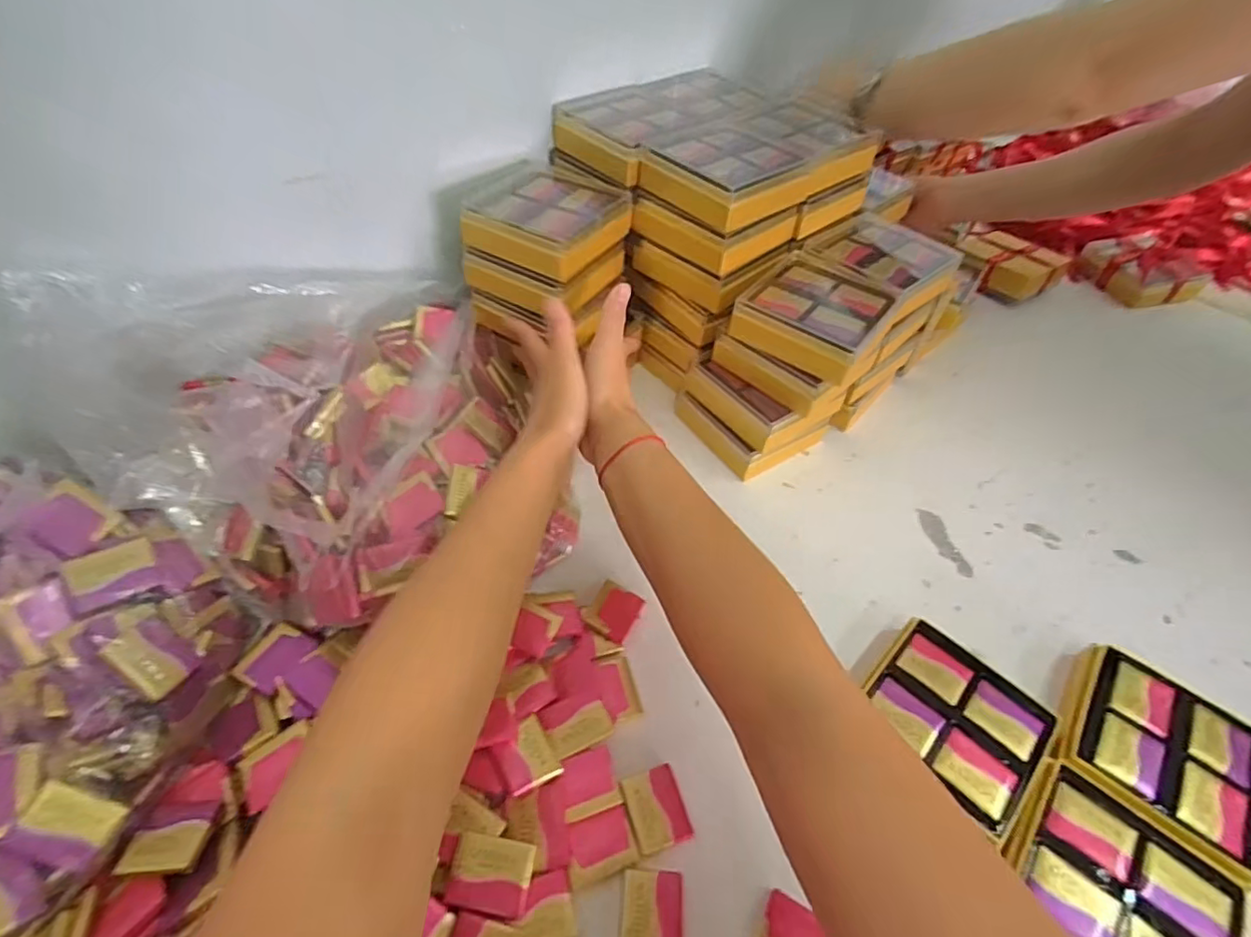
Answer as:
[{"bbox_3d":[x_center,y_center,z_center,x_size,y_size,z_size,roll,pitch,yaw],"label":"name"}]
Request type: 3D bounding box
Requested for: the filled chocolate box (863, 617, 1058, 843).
[{"bbox_3d":[0.199,0.154,0.363,0.088,0.034,0.094,-34,59,-29],"label":"filled chocolate box"}]

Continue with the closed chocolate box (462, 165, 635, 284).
[{"bbox_3d":[-0.061,-0.203,0.474,0.102,0.032,0.099,26,51,17],"label":"closed chocolate box"}]

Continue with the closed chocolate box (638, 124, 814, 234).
[{"bbox_3d":[0.081,-0.237,0.470,0.101,0.034,0.098,-32,58,-28],"label":"closed chocolate box"}]

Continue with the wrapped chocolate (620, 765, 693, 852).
[{"bbox_3d":[0.018,0.194,0.335,0.032,0.004,0.039,-11,51,-14],"label":"wrapped chocolate"}]

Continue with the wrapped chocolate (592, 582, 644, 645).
[{"bbox_3d":[-0.007,0.099,0.405,0.030,0.004,0.036,20,50,13],"label":"wrapped chocolate"}]

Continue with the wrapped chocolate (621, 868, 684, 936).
[{"bbox_3d":[0.014,0.233,0.304,0.032,0.010,0.039,5,48,-1],"label":"wrapped chocolate"}]

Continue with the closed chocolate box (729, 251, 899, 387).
[{"bbox_3d":[0.153,-0.127,0.469,0.110,0.037,0.118,30,53,20],"label":"closed chocolate box"}]

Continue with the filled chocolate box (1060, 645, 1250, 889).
[{"bbox_3d":[0.318,0.172,0.353,0.098,0.036,0.102,33,54,22],"label":"filled chocolate box"}]

